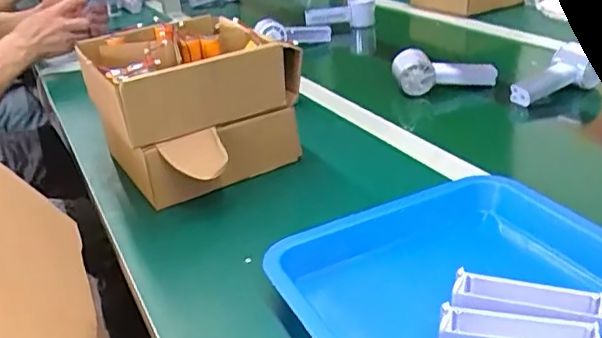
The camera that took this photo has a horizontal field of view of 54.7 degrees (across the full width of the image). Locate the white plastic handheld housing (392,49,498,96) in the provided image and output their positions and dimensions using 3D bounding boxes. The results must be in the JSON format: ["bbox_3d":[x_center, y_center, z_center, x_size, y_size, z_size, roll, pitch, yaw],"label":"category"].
[{"bbox_3d":[0.223,-0.156,0.905,0.167,0.060,0.040,-8,28,-6],"label":"white plastic handheld housing"}]

